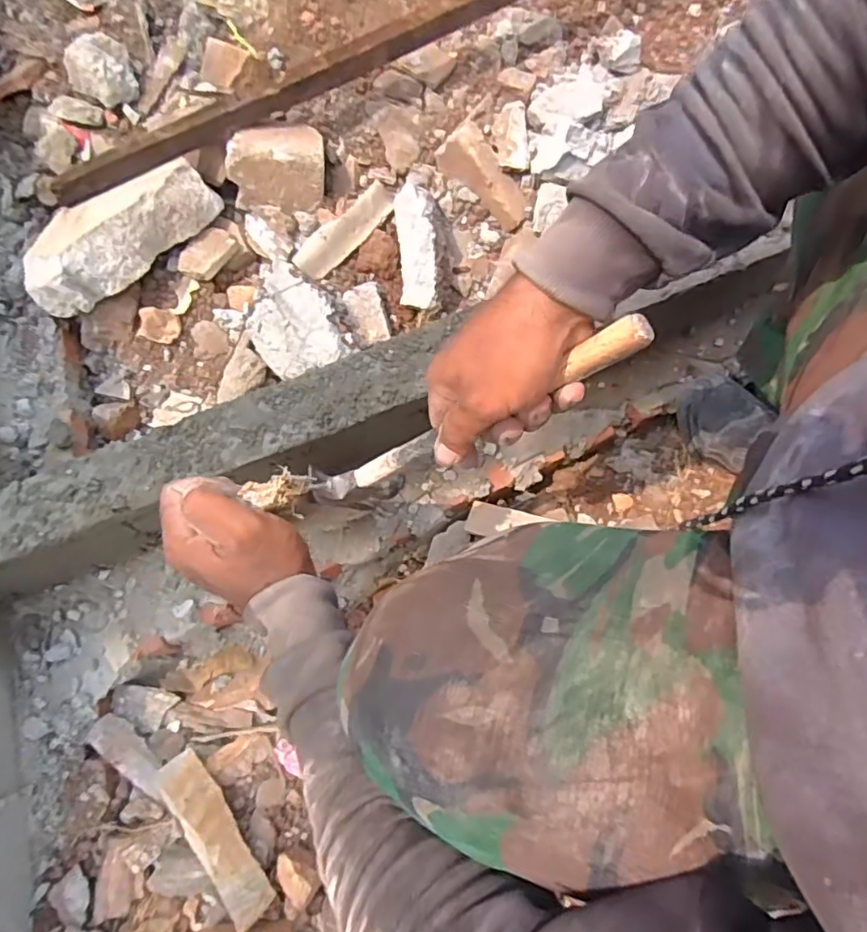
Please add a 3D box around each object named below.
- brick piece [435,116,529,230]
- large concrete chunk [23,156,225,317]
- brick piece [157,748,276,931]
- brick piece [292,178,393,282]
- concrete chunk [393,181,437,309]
[{"bbox_3d":[0.082,-0.434,0.862,0.060,0.053,0.162,-45,98,-13],"label":"brick piece"},{"bbox_3d":[-0.434,-0.322,0.793,0.280,0.079,0.125,-39,77,-12],"label":"large concrete chunk"},{"bbox_3d":[-0.241,0.401,0.626,0.047,0.022,0.190,-43,60,-13],"label":"brick piece"},{"bbox_3d":[-0.132,-0.352,0.862,0.171,0.022,0.052,-41,122,1],"label":"brick piece"},{"bbox_3d":[-0.024,-0.326,0.826,0.056,0.054,0.191,-6,94,-3],"label":"concrete chunk"}]

